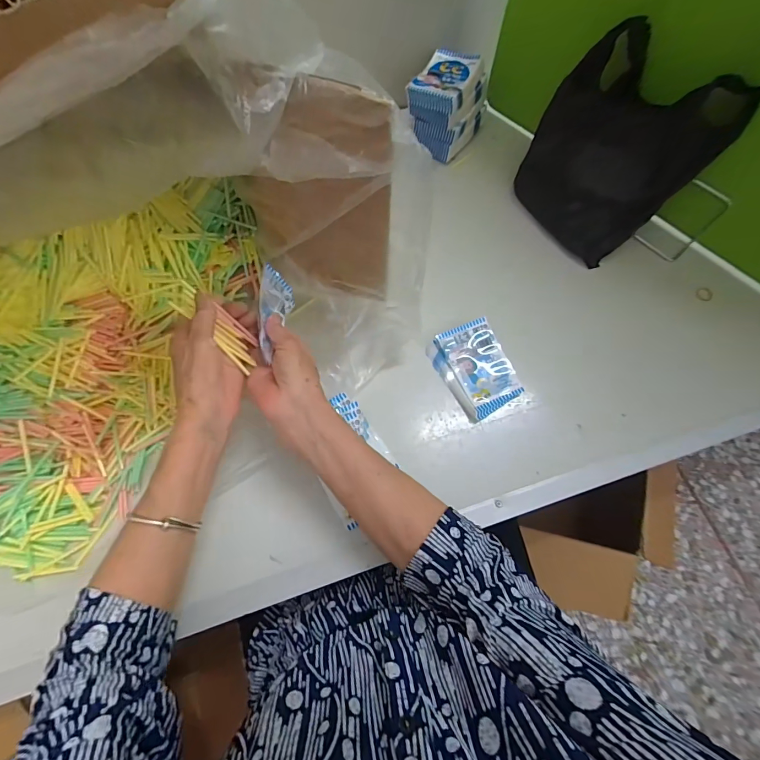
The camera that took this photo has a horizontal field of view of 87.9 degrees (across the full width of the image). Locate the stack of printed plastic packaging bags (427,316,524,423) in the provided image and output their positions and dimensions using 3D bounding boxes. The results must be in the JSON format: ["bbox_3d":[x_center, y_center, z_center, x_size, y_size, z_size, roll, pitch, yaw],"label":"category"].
[{"bbox_3d":[0.116,-0.016,0.473,0.080,0.019,0.109,-26,73,-11],"label":"stack of printed plastic packaging bags"}]

